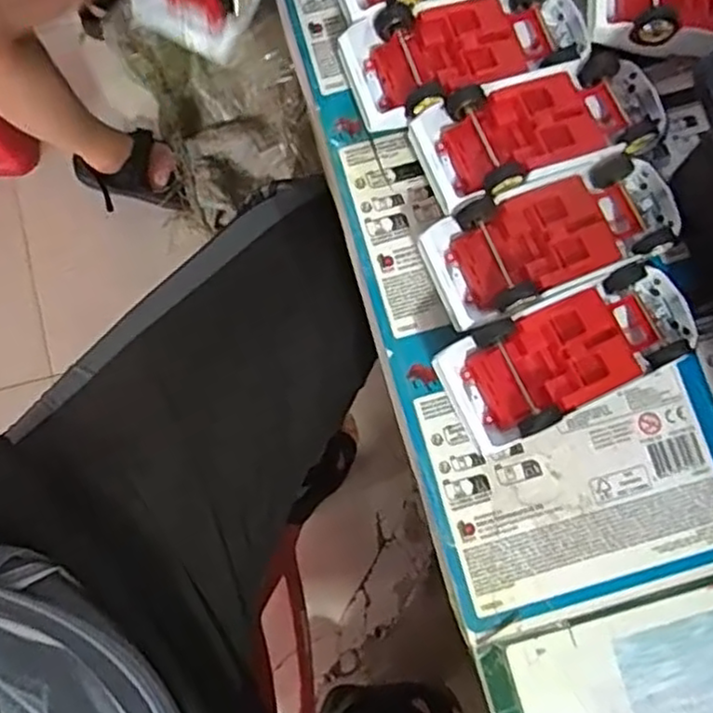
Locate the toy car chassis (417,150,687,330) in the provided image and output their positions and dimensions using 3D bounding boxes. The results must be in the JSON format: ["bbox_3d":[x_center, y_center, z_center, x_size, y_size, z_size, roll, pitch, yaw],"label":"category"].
[{"bbox_3d":[0.097,-0.059,0.342,0.130,0.039,0.058,-22,80,-6],"label":"toy car chassis"}]

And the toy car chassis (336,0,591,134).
[{"bbox_3d":[0.058,-0.157,0.359,0.129,0.040,0.056,-19,79,-5],"label":"toy car chassis"}]

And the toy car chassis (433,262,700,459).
[{"bbox_3d":[0.103,-0.002,0.333,0.126,0.036,0.054,-26,80,-7],"label":"toy car chassis"}]

